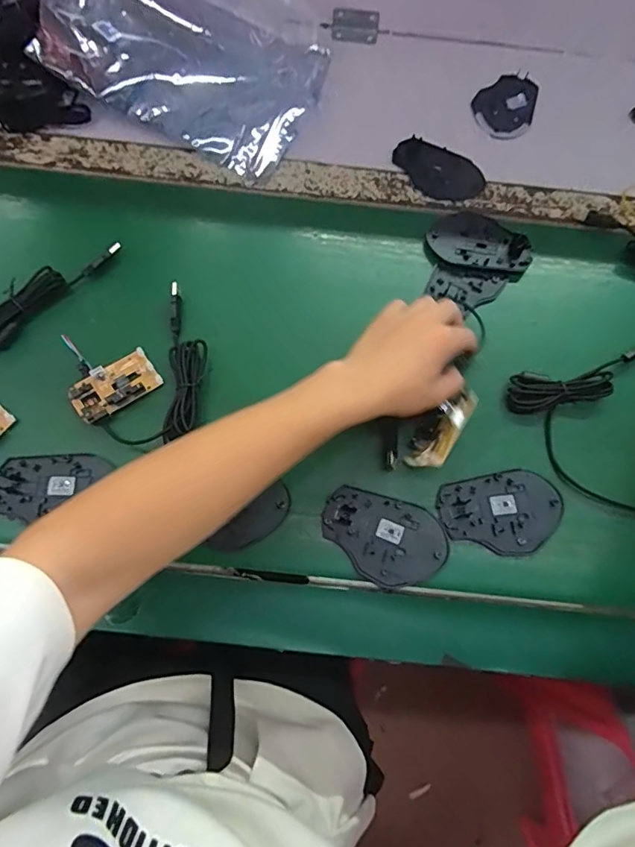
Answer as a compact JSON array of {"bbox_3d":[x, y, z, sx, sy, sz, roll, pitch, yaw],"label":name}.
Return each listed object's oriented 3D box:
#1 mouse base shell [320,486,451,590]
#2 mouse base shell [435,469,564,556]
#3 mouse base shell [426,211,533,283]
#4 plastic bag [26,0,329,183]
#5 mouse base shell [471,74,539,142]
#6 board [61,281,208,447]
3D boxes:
[{"bbox_3d":[0.056,0.099,0.429,0.106,0.004,0.072,17,70,3],"label":"mouse base shell"},{"bbox_3d":[0.164,0.079,0.441,0.108,0.004,0.071,-11,71,-7],"label":"mouse base shell"},{"bbox_3d":[0.175,-0.196,0.535,0.107,0.015,0.075,15,70,3],"label":"mouse base shell"},{"bbox_3d":[-0.130,-0.436,0.570,0.284,0.086,0.235,26,71,7],"label":"plastic bag"},{"bbox_3d":[0.234,-0.395,0.620,0.072,0.005,0.106,31,71,9],"label":"mouse base shell"},{"bbox_3d":[-0.164,-0.046,0.465,0.125,0.019,0.132,-25,73,-11],"label":"board"}]

